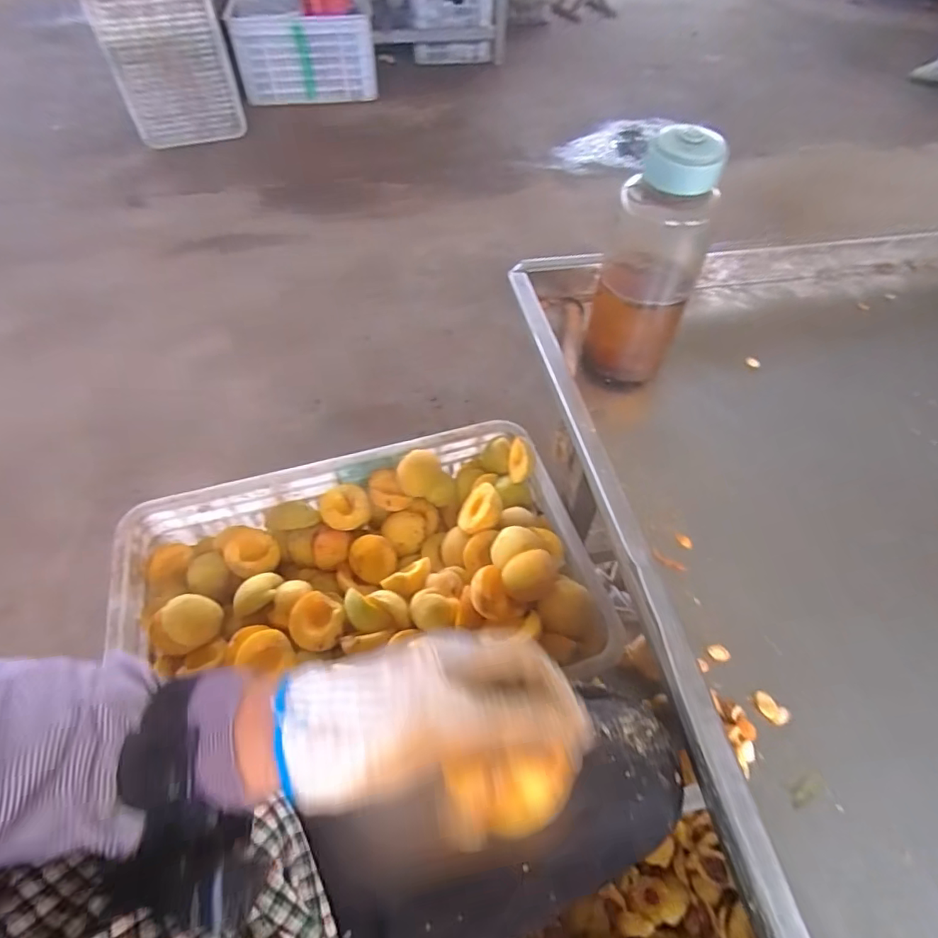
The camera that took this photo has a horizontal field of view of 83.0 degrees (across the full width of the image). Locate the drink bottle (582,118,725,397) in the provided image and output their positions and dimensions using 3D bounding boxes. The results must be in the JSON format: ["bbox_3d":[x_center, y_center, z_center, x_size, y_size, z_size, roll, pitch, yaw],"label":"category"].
[{"bbox_3d":[0.179,-0.195,0.537,0.094,0.252,0.068,15,54,11],"label":"drink bottle"}]

